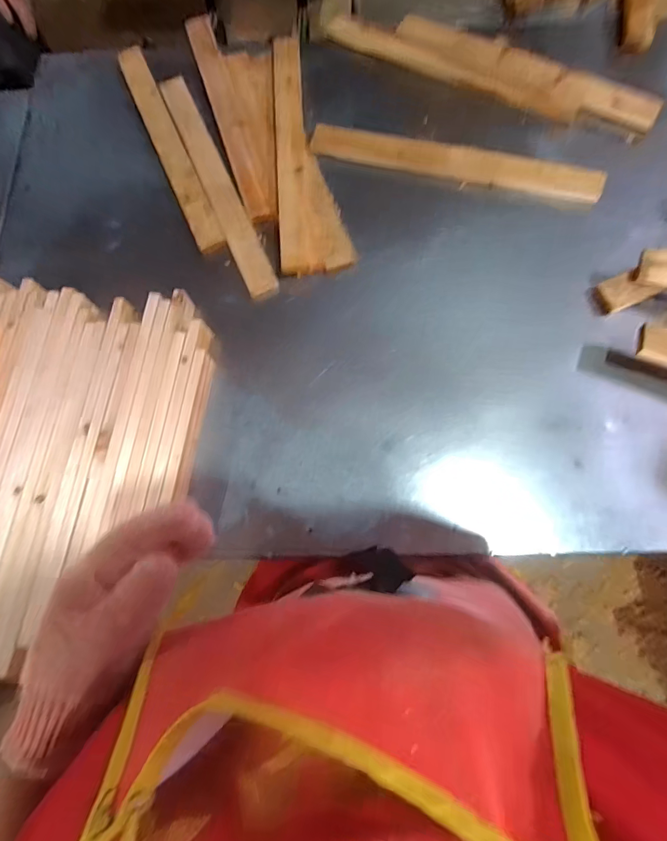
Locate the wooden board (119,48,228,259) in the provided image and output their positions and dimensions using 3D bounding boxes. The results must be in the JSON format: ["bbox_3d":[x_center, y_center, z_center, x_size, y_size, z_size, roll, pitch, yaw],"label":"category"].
[{"bbox_3d":[-0.311,-0.522,0.755,0.053,0.012,0.504,-24,75,-4],"label":"wooden board"}]

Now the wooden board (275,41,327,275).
[{"bbox_3d":[-0.069,-0.490,0.720,0.060,0.029,0.501,-4,77,1],"label":"wooden board"}]

